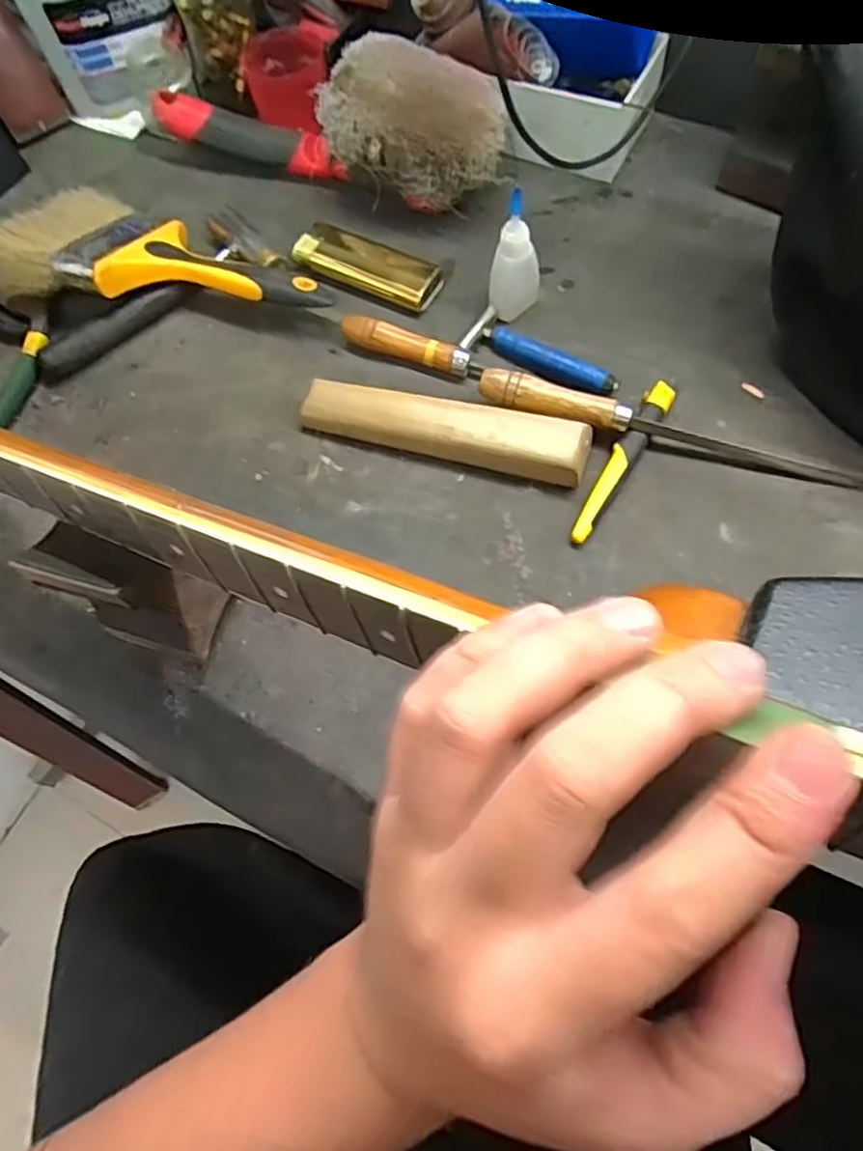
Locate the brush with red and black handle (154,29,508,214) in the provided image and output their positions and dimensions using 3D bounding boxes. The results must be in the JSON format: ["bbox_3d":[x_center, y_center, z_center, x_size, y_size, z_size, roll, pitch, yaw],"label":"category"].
[{"bbox_3d":[-0.076,-0.339,0.505,0.269,0.085,0.091,23,70,15],"label":"brush with red and black handle"}]

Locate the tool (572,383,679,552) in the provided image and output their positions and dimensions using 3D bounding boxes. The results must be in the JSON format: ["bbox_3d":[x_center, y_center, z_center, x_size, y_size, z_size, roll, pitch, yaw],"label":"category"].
[{"bbox_3d":[0.113,-0.069,0.408,0.015,0.011,0.119,29,71,17],"label":"tool"}]

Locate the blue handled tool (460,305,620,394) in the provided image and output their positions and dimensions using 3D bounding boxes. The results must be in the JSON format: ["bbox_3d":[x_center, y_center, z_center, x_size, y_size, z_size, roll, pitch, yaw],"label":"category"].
[{"bbox_3d":[0.072,-0.143,0.444,0.103,0.013,0.034,29,71,17],"label":"blue handled tool"}]

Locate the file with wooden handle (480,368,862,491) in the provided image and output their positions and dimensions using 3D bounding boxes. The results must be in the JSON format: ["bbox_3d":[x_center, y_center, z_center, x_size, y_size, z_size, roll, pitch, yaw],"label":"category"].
[{"bbox_3d":[0.141,-0.086,0.406,0.228,0.026,0.018,13,67,11],"label":"file with wooden handle"}]

